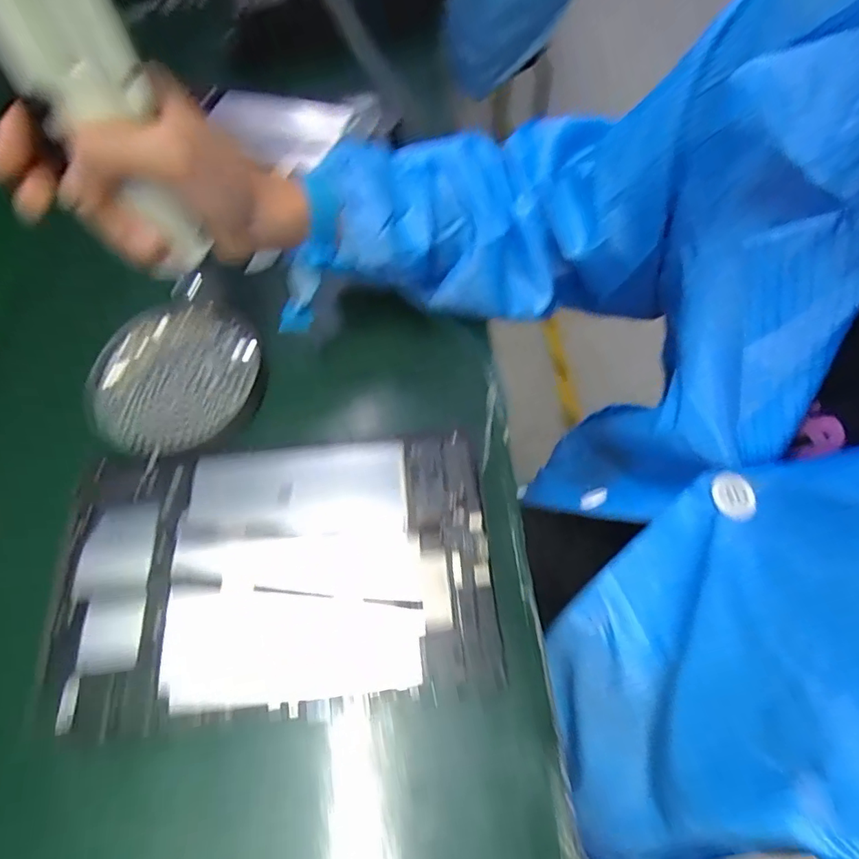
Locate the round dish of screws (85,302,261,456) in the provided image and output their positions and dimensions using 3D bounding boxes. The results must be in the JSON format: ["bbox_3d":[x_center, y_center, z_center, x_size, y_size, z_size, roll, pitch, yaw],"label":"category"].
[{"bbox_3d":[-0.184,-0.040,0.365,0.118,0.022,0.114,0,62,0],"label":"round dish of screws"}]

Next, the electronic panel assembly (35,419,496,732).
[{"bbox_3d":[-0.088,0.080,0.300,0.240,0.022,0.148,-5,63,-3],"label":"electronic panel assembly"}]

